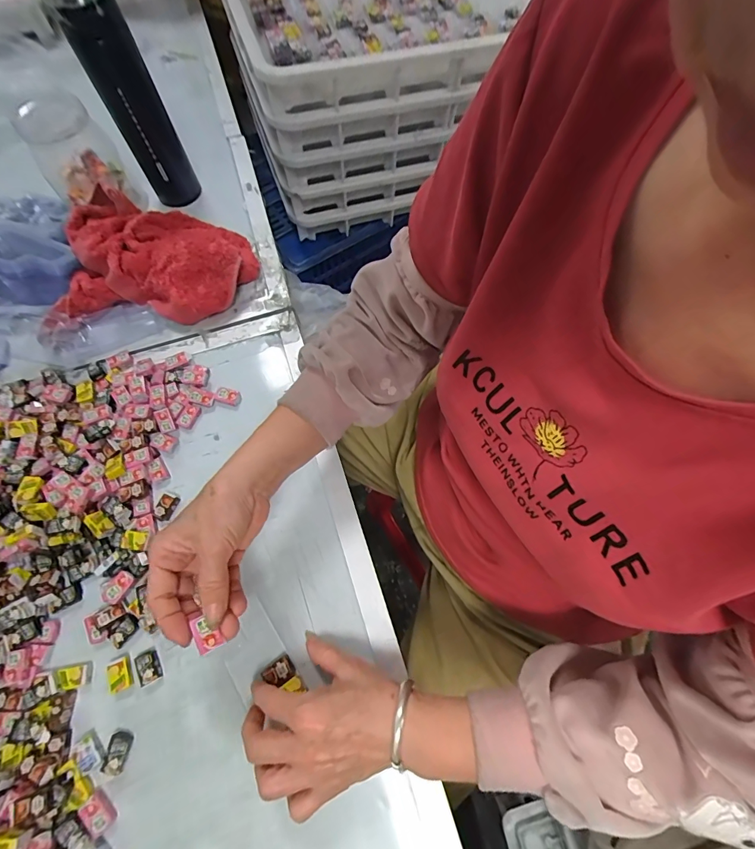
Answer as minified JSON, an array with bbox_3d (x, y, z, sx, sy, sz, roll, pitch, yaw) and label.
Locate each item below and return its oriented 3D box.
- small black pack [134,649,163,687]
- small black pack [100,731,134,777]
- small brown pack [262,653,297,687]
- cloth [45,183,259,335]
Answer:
[{"bbox_3d":[-0.205,0.218,0.357,0.018,0.010,0.026,-28,69,-10],"label":"small black pack"},{"bbox_3d":[-0.219,0.275,0.331,0.017,0.007,0.029,7,67,5],"label":"small black pack"},{"bbox_3d":[-0.087,0.220,0.353,0.024,0.011,0.020,-35,70,-13],"label":"small brown pack"},{"bbox_3d":[-0.283,-0.212,0.504,0.246,0.061,0.177,-7,66,-2],"label":"cloth"}]

